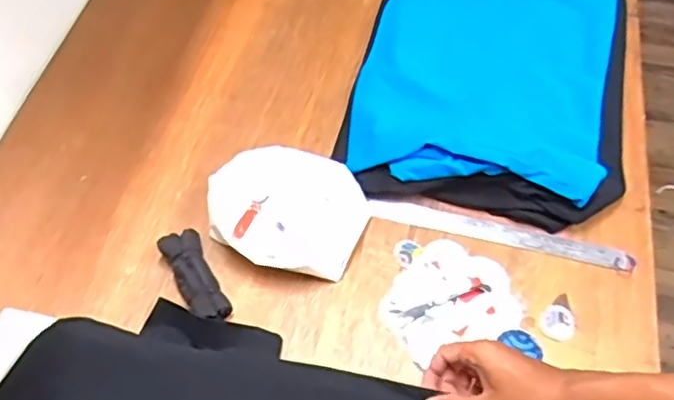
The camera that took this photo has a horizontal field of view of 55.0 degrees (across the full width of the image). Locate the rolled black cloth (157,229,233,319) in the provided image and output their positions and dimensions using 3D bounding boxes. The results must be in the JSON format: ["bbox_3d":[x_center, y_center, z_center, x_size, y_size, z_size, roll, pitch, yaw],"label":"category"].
[{"bbox_3d":[-0.168,0.091,0.775,0.046,0.025,0.125,-28,62,-14],"label":"rolled black cloth"}]

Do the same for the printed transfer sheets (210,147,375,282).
[{"bbox_3d":[-0.064,0.011,0.818,0.195,0.047,0.154,18,61,13],"label":"printed transfer sheets"}]

